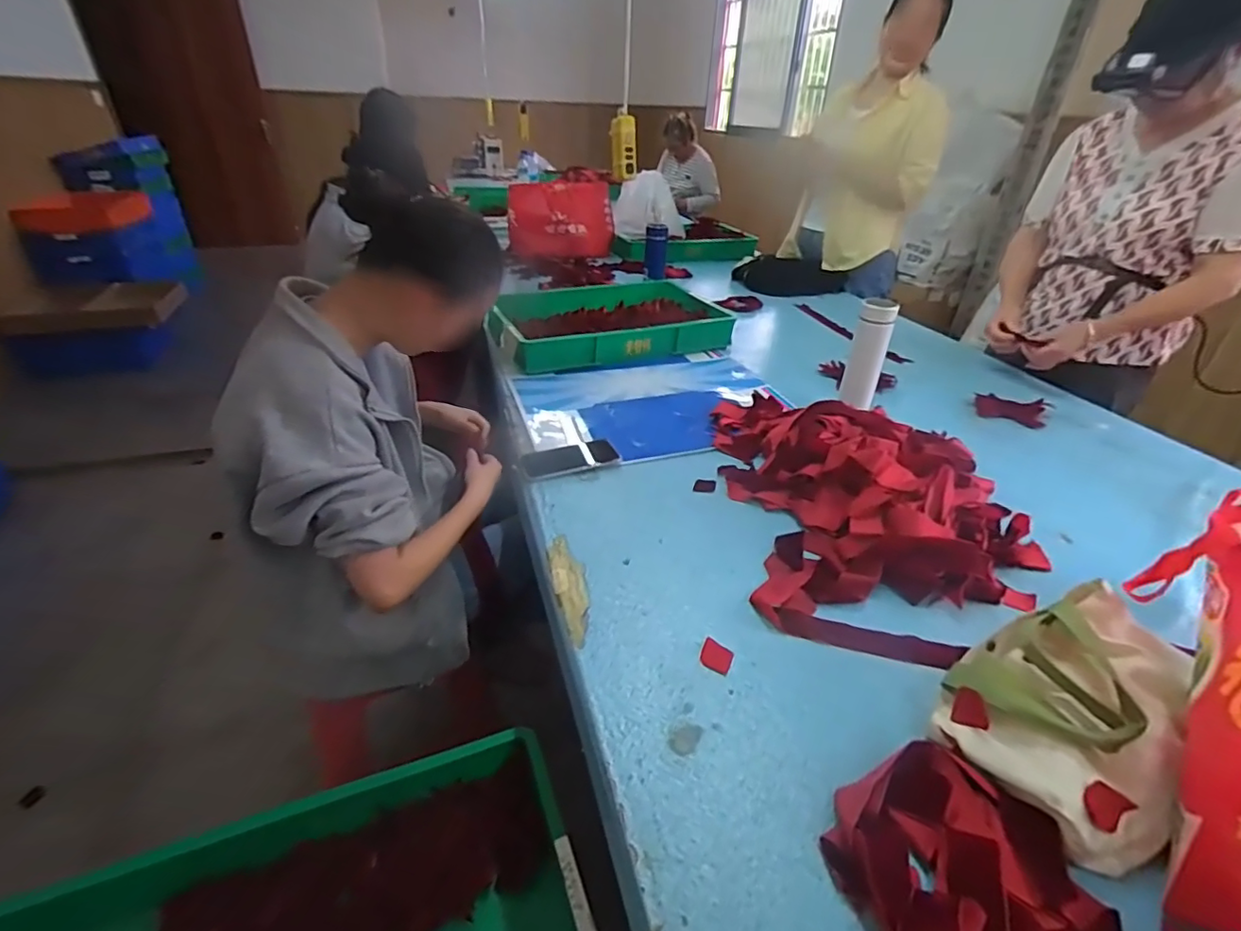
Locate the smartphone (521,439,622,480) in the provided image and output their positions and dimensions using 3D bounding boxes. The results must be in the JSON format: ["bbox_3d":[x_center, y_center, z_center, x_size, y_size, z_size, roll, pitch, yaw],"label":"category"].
[{"bbox_3d":[-0.083,-0.012,0.959,0.160,0.012,0.086,-9,34,-17],"label":"smartphone"}]

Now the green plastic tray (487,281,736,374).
[{"bbox_3d":[-0.020,-0.356,1.421,0.563,0.090,0.296,-11,34,-19],"label":"green plastic tray"}]

